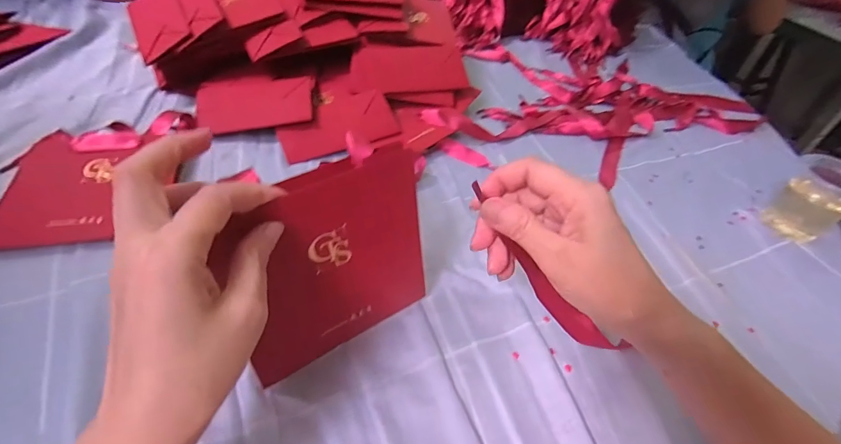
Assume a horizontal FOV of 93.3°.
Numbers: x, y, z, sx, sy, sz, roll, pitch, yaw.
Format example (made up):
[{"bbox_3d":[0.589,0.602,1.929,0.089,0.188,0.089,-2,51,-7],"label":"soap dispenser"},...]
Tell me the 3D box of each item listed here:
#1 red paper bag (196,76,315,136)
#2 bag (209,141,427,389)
[{"bbox_3d":[-0.200,-0.149,0.485,0.137,0.015,0.089,-9,58,-5],"label":"red paper bag"},{"bbox_3d":[-0.057,0.029,0.269,0.131,0.136,0.010,-23,36,-27],"label":"bag"}]

